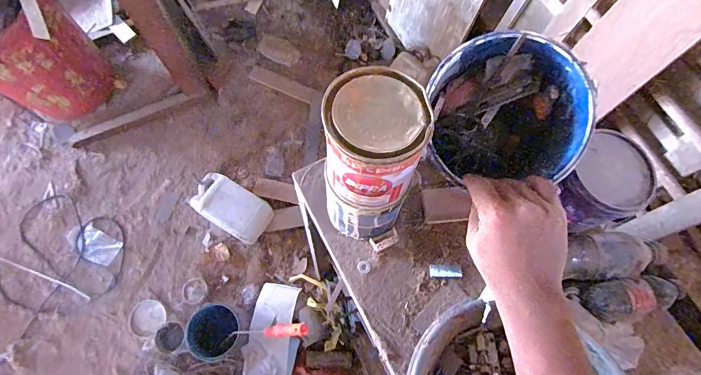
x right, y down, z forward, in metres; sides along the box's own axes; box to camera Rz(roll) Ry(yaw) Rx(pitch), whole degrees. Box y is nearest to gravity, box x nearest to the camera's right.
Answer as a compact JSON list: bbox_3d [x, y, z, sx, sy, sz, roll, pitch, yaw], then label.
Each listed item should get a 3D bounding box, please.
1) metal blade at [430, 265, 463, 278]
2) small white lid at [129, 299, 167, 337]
[{"bbox_3d":[0.138,0.121,0.556,0.045,0.004,0.018,1,68,-1],"label":"metal blade"},{"bbox_3d":[-0.783,0.499,1.475,0.150,0.022,0.140,-6,71,19],"label":"small white lid"}]

